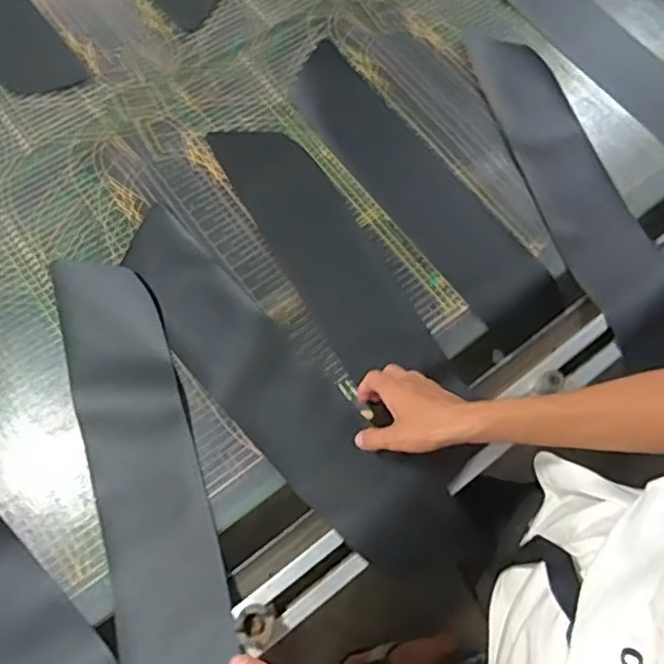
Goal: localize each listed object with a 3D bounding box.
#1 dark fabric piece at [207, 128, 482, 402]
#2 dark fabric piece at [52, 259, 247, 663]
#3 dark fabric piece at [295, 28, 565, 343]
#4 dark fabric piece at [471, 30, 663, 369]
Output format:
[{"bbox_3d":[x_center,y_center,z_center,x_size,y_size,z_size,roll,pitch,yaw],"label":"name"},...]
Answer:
[{"bbox_3d":[-0.003,-0.096,0.780,0.128,0.008,0.436,-29,75,-15],"label":"dark fabric piece"},{"bbox_3d":[-0.201,0.158,0.654,0.121,0.055,0.552,-16,68,-7],"label":"dark fabric piece"},{"bbox_3d":[0.109,-0.197,0.824,0.127,0.012,0.485,-35,78,-16],"label":"dark fabric piece"},{"bbox_3d":[0.330,-0.203,0.832,0.126,0.023,0.522,-16,71,-7],"label":"dark fabric piece"}]

